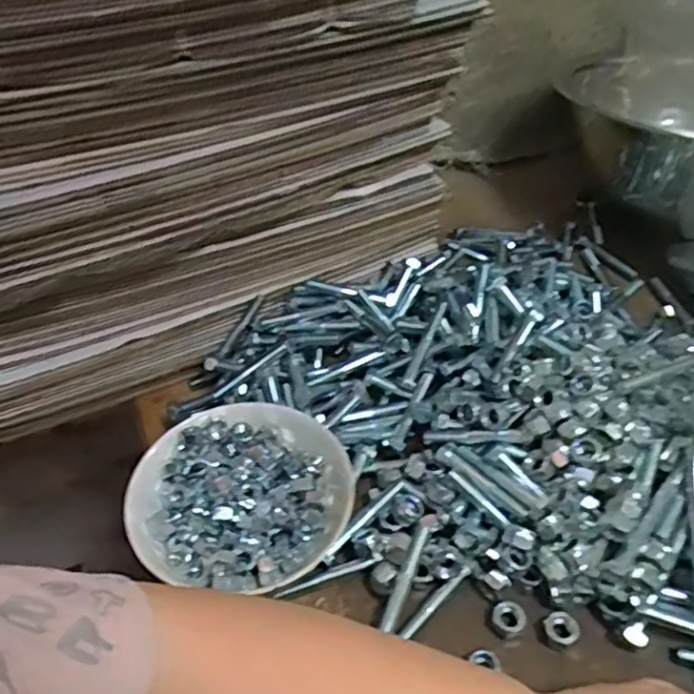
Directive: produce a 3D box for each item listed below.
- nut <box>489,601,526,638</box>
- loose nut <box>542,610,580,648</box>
[{"bbox_3d":[0.094,0.158,0.391,0.019,0.009,0.018,-2,44,2],"label":"nut"},{"bbox_3d":[0.123,0.162,0.385,0.018,0.007,0.018,-2,44,2],"label":"loose nut"}]

